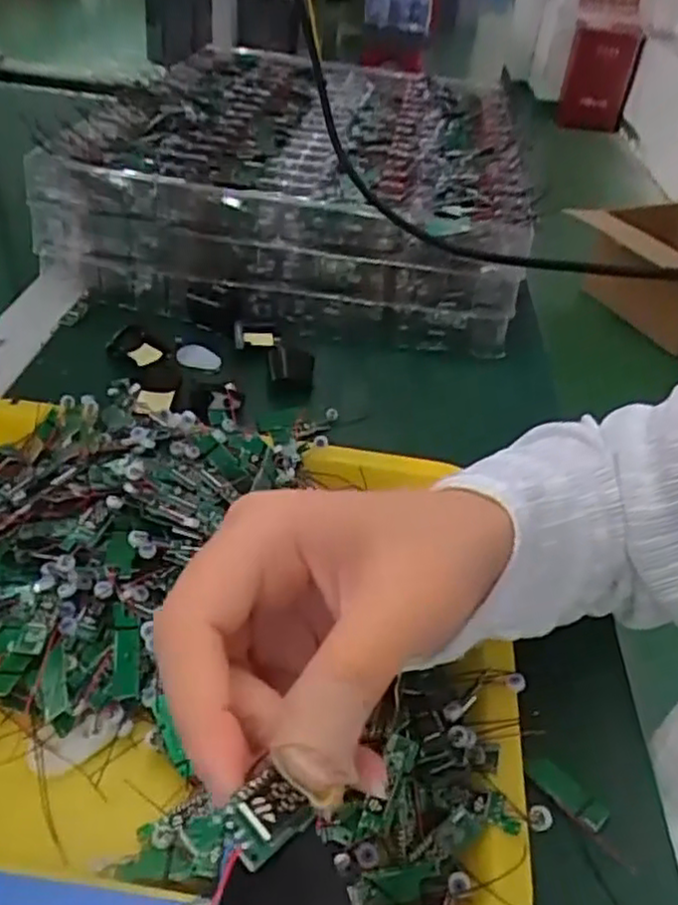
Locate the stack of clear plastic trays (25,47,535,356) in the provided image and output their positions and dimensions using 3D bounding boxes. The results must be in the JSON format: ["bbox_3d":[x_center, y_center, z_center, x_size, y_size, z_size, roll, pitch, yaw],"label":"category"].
[{"bbox_3d":[-0.019,-0.292,0.733,0.372,0.111,0.494,8,38,3],"label":"stack of clear plastic trays"}]

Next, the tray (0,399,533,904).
[{"bbox_3d":[-0.085,0.067,0.335,0.335,0.062,0.255,9,38,4],"label":"tray"}]

